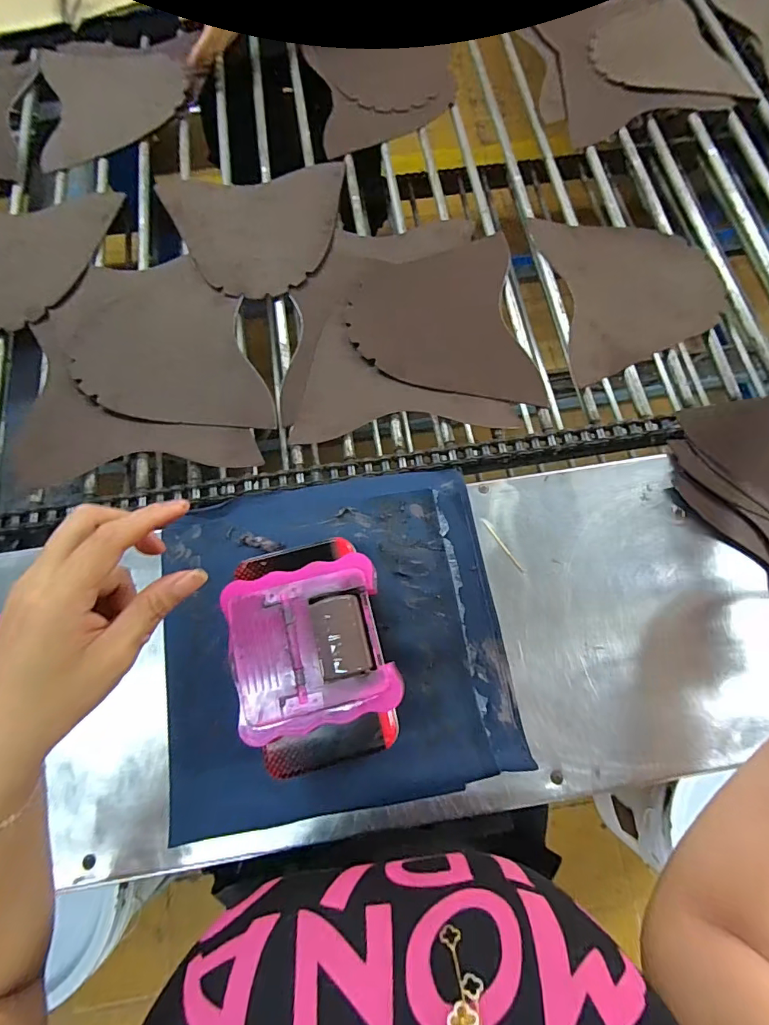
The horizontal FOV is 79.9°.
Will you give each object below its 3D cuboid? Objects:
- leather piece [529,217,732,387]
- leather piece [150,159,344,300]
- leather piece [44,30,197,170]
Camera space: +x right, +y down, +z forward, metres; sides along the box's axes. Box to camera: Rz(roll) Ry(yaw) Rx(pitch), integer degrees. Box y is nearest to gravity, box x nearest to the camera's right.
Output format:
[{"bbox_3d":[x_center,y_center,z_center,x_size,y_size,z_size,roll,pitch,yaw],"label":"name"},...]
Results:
[{"bbox_3d":[0.313,-0.283,0.574,0.204,0.015,0.242,-7,73,-2],"label":"leather piece"},{"bbox_3d":[-0.168,-0.370,0.601,0.234,0.006,0.211,-8,71,-3],"label":"leather piece"},{"bbox_3d":[-0.396,-0.621,0.683,0.216,0.033,0.234,-12,73,-4],"label":"leather piece"}]

